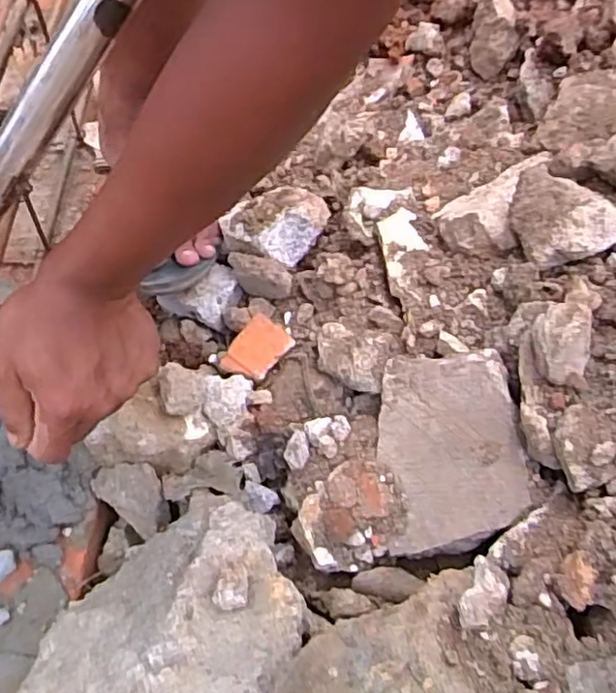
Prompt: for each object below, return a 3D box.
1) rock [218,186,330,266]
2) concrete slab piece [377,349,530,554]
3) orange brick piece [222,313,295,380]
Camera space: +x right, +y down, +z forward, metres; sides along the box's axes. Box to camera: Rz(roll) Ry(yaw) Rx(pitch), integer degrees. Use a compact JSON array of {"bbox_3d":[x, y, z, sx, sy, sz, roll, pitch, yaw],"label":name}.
[{"bbox_3d":[-0.027,-0.110,0.601,0.095,0.047,0.056,-17,65,-13],"label":"rock"},{"bbox_3d":[0.104,0.072,0.465,0.102,0.030,0.138,-17,63,29],"label":"concrete slab piece"},{"bbox_3d":[-0.046,0.003,0.590,0.043,0.010,0.061,37,83,6],"label":"orange brick piece"}]

